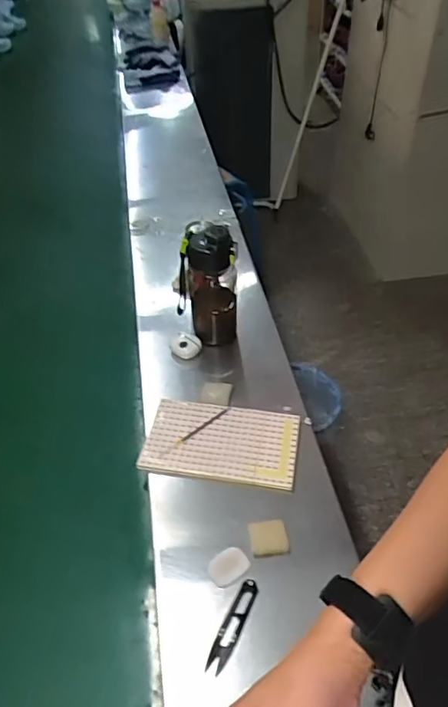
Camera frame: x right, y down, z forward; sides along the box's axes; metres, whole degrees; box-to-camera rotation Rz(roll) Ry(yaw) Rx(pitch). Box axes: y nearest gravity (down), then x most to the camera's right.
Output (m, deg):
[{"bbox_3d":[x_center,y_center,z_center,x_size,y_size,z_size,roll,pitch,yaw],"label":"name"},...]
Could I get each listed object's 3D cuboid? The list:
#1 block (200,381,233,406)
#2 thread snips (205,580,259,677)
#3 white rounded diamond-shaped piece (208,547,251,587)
[{"bbox_3d":[-0.013,0.064,0.810,0.044,0.011,0.046,6,46,7],"label":"block"},{"bbox_3d":[0.010,0.297,0.578,0.021,0.007,0.100,20,49,20],"label":"thread snips"},{"bbox_3d":[0.005,0.250,0.621,0.046,0.008,0.037,-27,51,-22],"label":"white rounded diamond-shaped piece"}]

